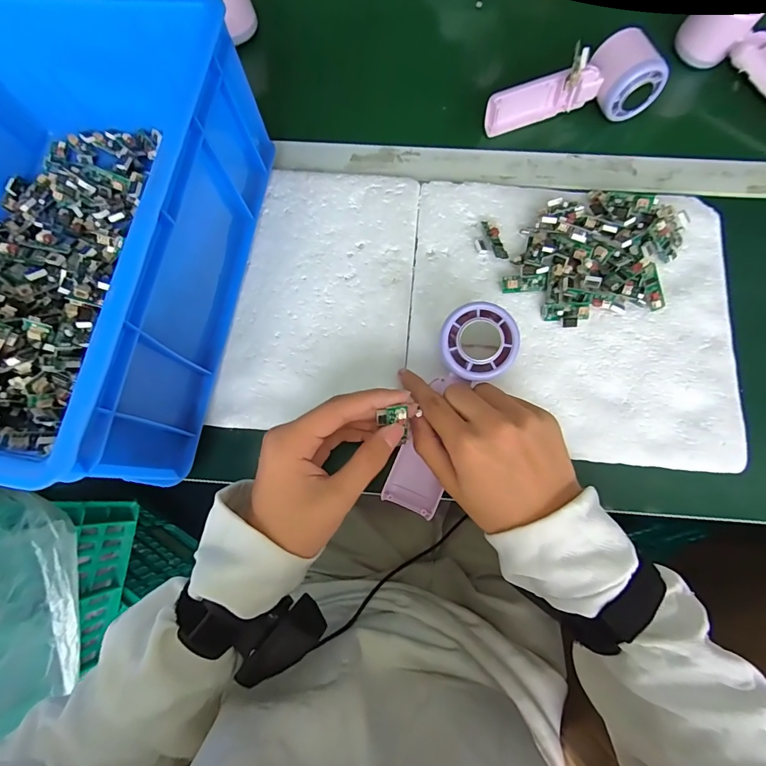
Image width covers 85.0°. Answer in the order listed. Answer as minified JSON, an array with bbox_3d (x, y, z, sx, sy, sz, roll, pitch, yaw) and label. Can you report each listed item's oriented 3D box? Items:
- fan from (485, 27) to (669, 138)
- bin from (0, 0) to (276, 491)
[{"bbox_3d":[0.184,-0.280,0.398,0.157,0.061,0.058,-22,76,-4],"label":"fan"},{"bbox_3d":[-0.256,-0.112,0.316,0.257,0.133,0.327,8,75,4],"label":"bin"}]

